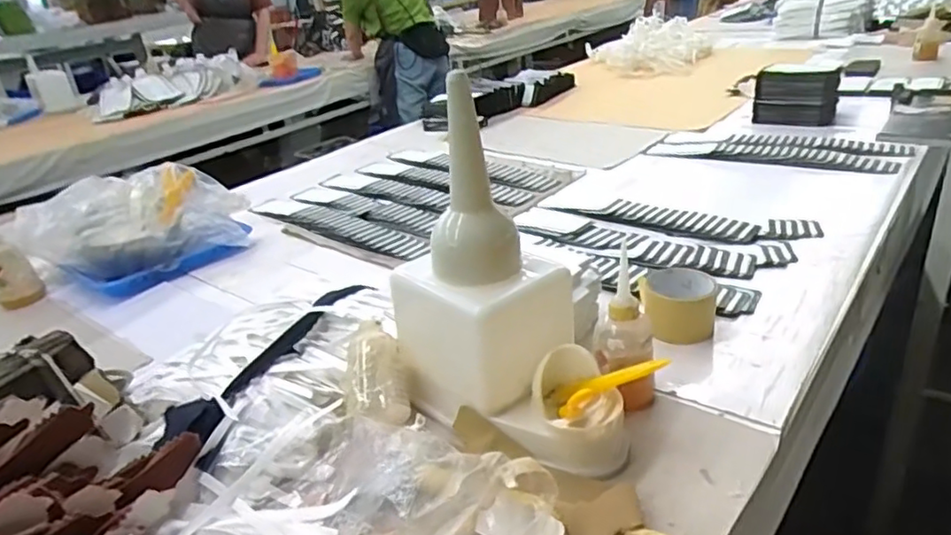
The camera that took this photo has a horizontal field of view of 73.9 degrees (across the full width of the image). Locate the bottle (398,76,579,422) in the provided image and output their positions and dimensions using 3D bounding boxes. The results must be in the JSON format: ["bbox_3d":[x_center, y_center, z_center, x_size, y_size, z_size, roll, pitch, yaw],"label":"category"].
[{"bbox_3d":[-0.008,-0.014,0.618,0.136,0.298,0.145,-26,32,-34],"label":"bottle"}]

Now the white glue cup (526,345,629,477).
[{"bbox_3d":[0.098,0.133,0.592,0.085,0.090,0.097,2,27,17],"label":"white glue cup"}]

